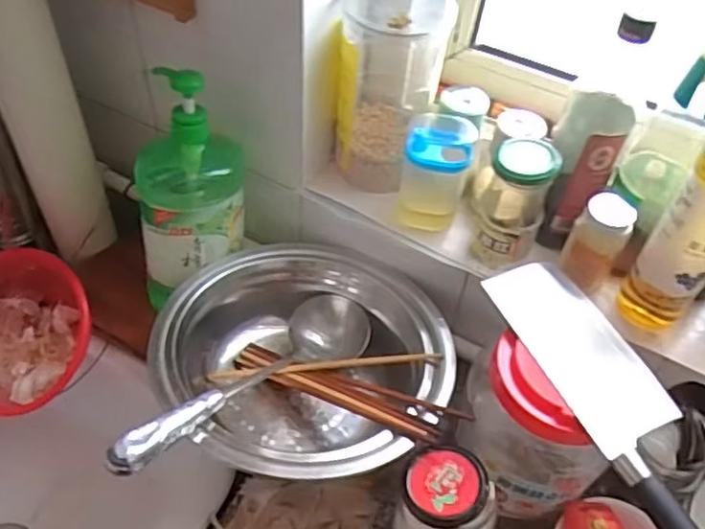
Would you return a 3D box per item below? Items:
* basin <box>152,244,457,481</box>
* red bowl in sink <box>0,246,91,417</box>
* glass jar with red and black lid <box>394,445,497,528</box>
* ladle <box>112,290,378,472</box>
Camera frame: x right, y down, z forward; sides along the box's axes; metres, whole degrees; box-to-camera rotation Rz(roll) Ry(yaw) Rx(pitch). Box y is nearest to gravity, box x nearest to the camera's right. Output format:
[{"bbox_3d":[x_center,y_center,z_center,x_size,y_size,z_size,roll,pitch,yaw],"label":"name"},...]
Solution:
[{"bbox_3d":[-0.049,0.095,0.639,0.275,0.132,0.240,21,52,13],"label":"basin"},{"bbox_3d":[-0.358,0.074,0.720,0.174,0.080,0.168,-4,75,16],"label":"red bowl in sink"},{"bbox_3d":[0.075,0.218,0.577,0.069,0.124,0.080,-22,56,-21],"label":"glass jar with red and black lid"},{"bbox_3d":[-0.083,0.100,0.591,0.080,0.065,0.300,29,26,18],"label":"ladle"}]

